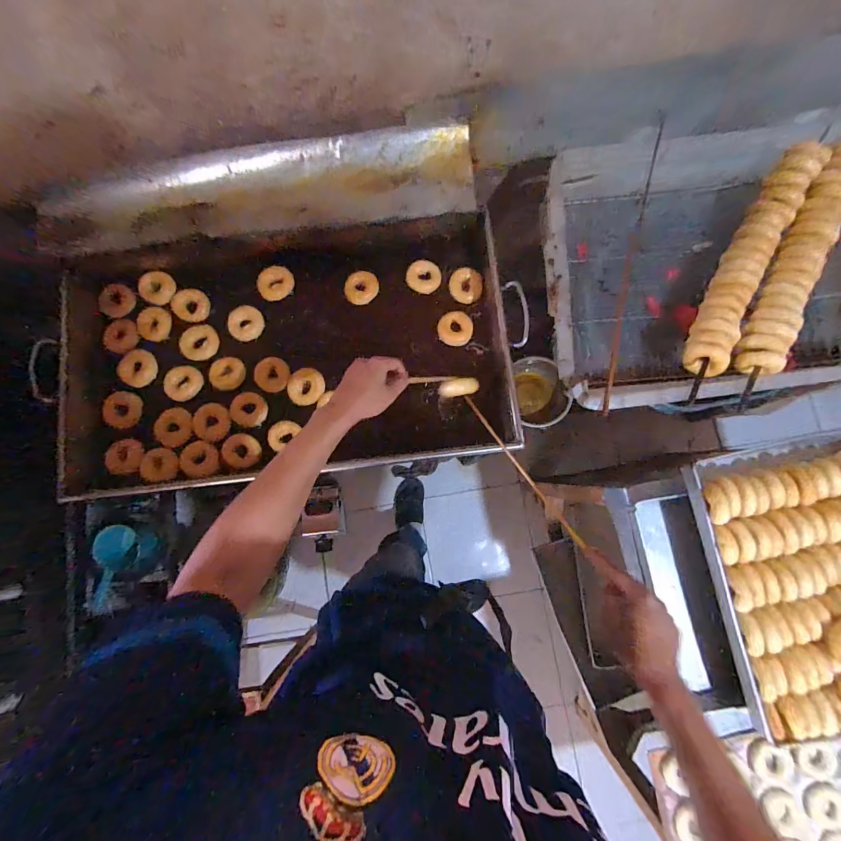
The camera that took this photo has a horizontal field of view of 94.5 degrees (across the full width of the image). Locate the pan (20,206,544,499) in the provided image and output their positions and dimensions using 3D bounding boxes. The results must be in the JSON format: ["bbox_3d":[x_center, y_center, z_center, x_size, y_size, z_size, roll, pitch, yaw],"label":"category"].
[{"bbox_3d":[-0.272,-0.134,0.764,0.831,0.103,0.447,-7,82,0],"label":"pan"}]

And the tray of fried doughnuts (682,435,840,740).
[{"bbox_3d":[0.774,0.251,0.665,0.513,0.069,0.446,-10,82,0],"label":"tray of fried doughnuts"}]

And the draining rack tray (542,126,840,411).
[{"bbox_3d":[0.574,-0.296,0.757,0.656,0.149,0.506,-6,82,0],"label":"draining rack tray"}]

